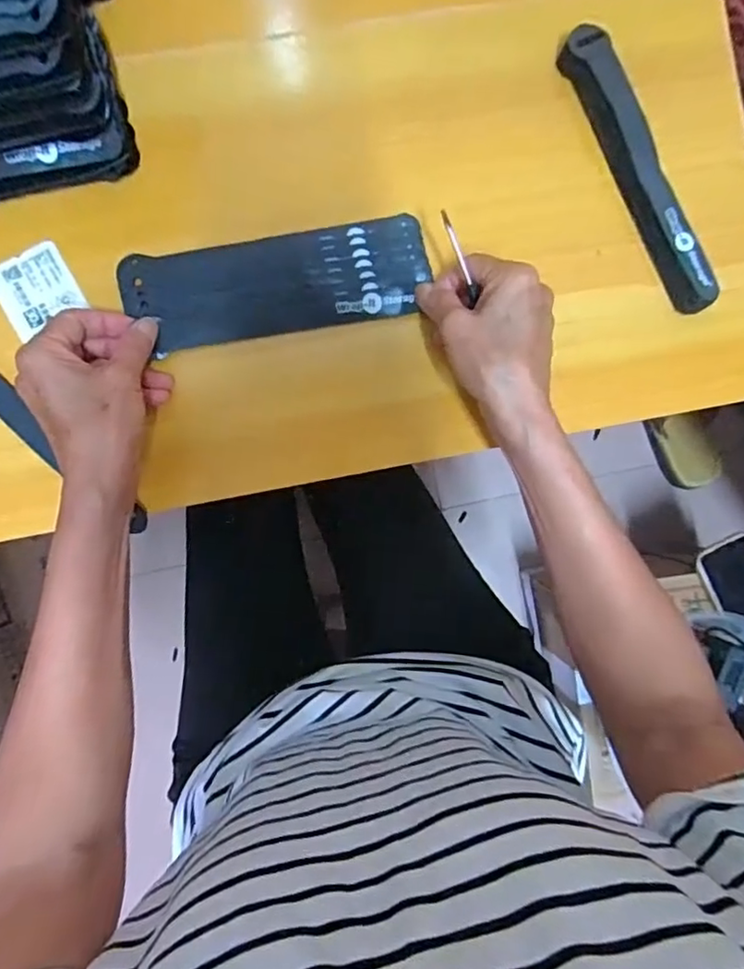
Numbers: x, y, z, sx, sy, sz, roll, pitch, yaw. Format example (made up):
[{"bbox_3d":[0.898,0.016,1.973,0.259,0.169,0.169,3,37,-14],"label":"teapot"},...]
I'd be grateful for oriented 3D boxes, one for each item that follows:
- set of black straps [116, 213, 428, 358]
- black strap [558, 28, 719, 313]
[{"bbox_3d":[-0.062,-0.135,0.383,0.196,0.015,0.067,-12,87,0],"label":"set of black straps"},{"bbox_3d":[0.181,-0.211,0.388,0.029,0.018,0.197,-27,92,-3],"label":"black strap"}]

